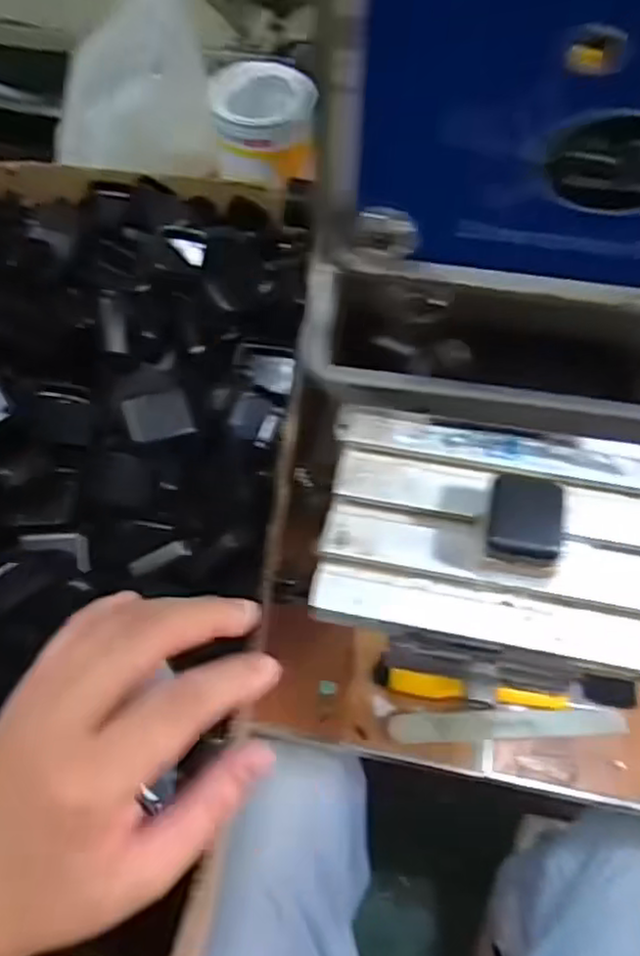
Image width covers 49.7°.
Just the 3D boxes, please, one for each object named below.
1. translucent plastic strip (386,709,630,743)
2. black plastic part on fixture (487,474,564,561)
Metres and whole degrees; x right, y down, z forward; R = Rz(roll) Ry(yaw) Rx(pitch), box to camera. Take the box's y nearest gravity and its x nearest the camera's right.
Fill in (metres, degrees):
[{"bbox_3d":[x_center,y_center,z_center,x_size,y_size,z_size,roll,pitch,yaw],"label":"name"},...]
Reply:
[{"bbox_3d":[0.143,0.186,0.522,0.174,0.007,0.020,-1,60,-1],"label":"translucent plastic strip"},{"bbox_3d":[0.101,0.019,0.338,0.033,0.010,0.041,10,61,5],"label":"black plastic part on fixture"}]

